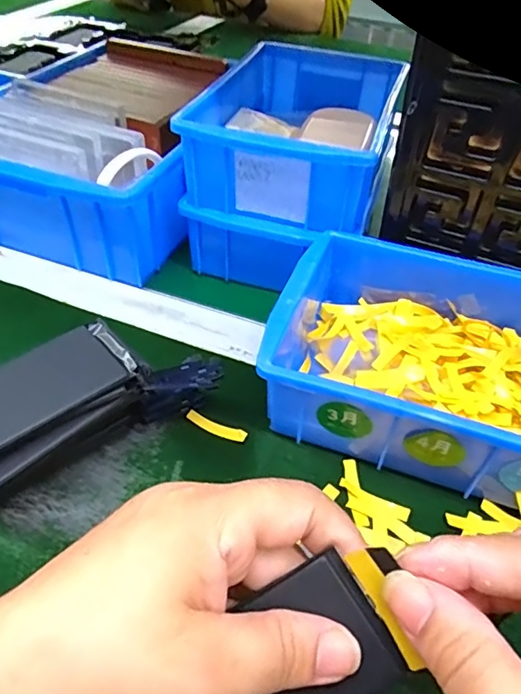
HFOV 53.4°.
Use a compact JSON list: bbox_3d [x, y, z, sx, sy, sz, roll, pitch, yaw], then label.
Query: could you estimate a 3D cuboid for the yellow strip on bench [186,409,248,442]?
[{"bbox_3d":[-0.026,0.047,0.303,0.037,0.005,0.006,21,48,16],"label":"yellow strip on bench"}]

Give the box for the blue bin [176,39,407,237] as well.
[{"bbox_3d":[0.032,-0.160,0.403,0.125,0.081,0.197,15,46,11],"label":"blue bin"}]

